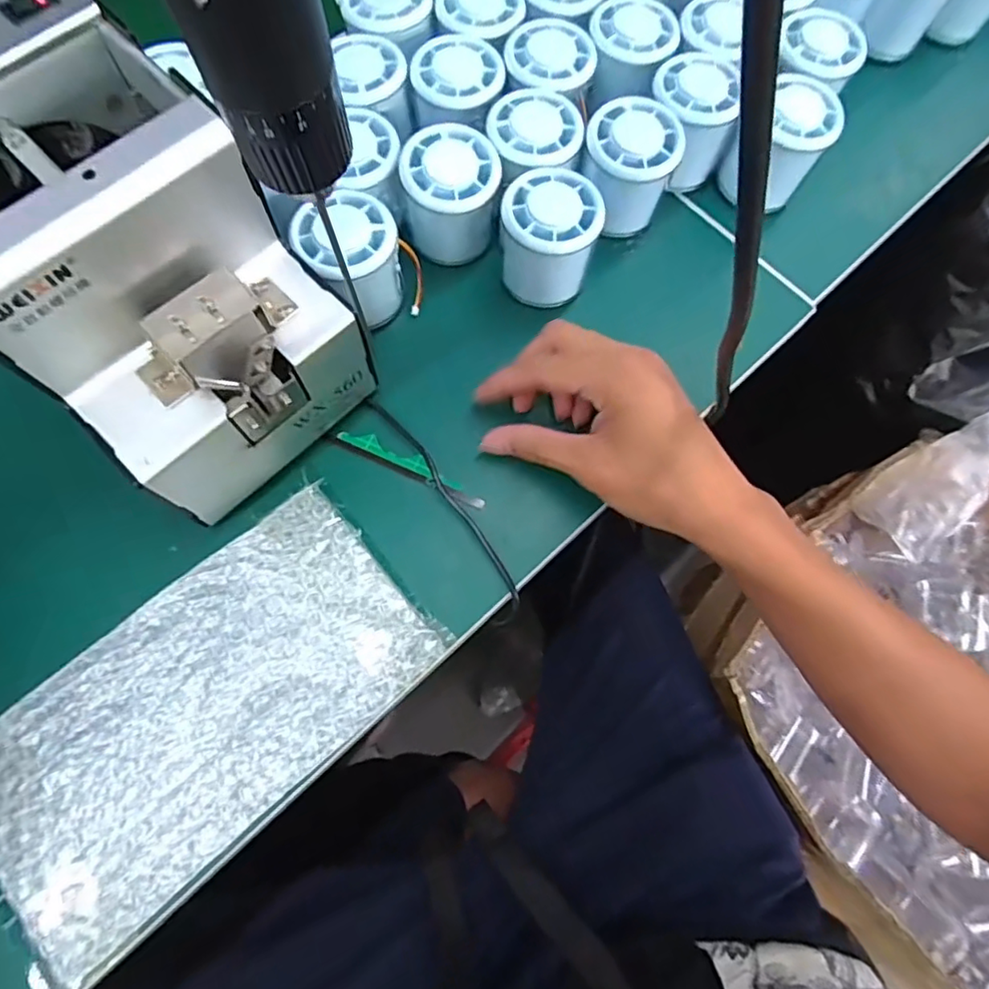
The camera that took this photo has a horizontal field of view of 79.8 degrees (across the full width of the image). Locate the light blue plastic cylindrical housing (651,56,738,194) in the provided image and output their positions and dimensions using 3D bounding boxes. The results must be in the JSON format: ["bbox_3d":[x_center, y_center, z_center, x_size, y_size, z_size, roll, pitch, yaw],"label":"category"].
[{"bbox_3d":[0.124,-0.236,0.386,0.056,0.060,0.064,13,72,3],"label":"light blue plastic cylindrical housing"}]

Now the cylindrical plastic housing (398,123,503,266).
[{"bbox_3d":[-0.026,-0.178,0.363,0.054,0.061,0.055,1,72,-2],"label":"cylindrical plastic housing"}]

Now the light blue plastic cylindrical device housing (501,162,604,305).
[{"bbox_3d":[0.031,-0.153,0.356,0.053,0.063,0.053,1,72,-2],"label":"light blue plastic cylindrical device housing"}]

